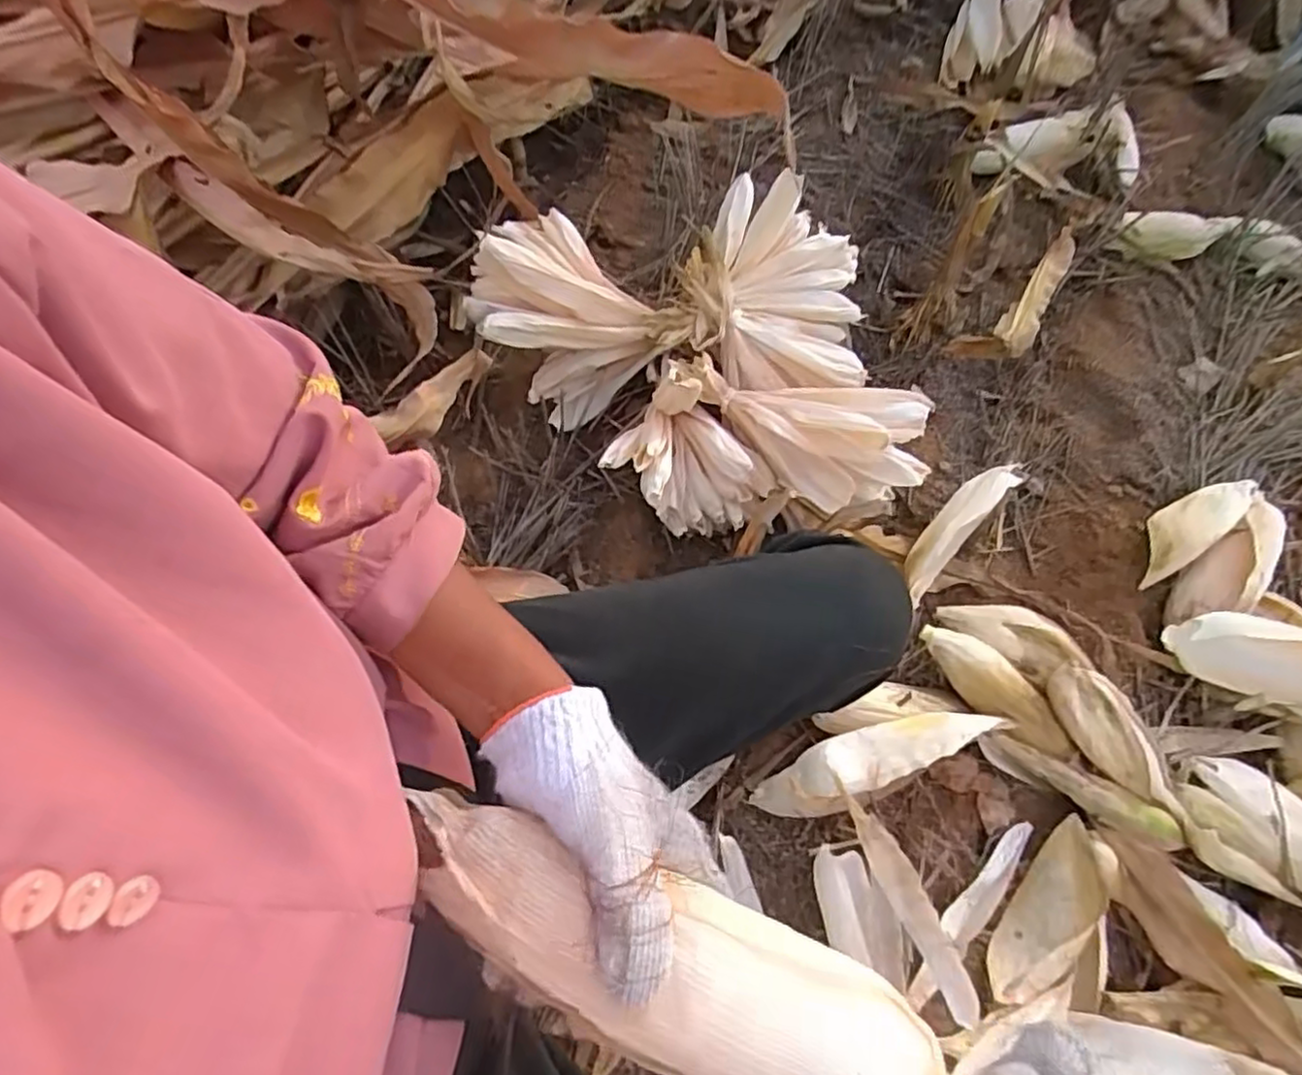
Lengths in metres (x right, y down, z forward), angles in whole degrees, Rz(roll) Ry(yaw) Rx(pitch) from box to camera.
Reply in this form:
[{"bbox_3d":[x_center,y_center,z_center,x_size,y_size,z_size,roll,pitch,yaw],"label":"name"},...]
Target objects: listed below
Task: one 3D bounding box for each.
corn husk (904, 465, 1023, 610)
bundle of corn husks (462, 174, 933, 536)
[{"bbox_3d":[0.362,-0.020,0.817,0.049,0.061,0.215,40,81,16],"label":"corn husk"},{"bbox_3d":[0.040,-0.216,0.837,0.470,0.204,0.442,-8,63,-4],"label":"bundle of corn husks"}]

